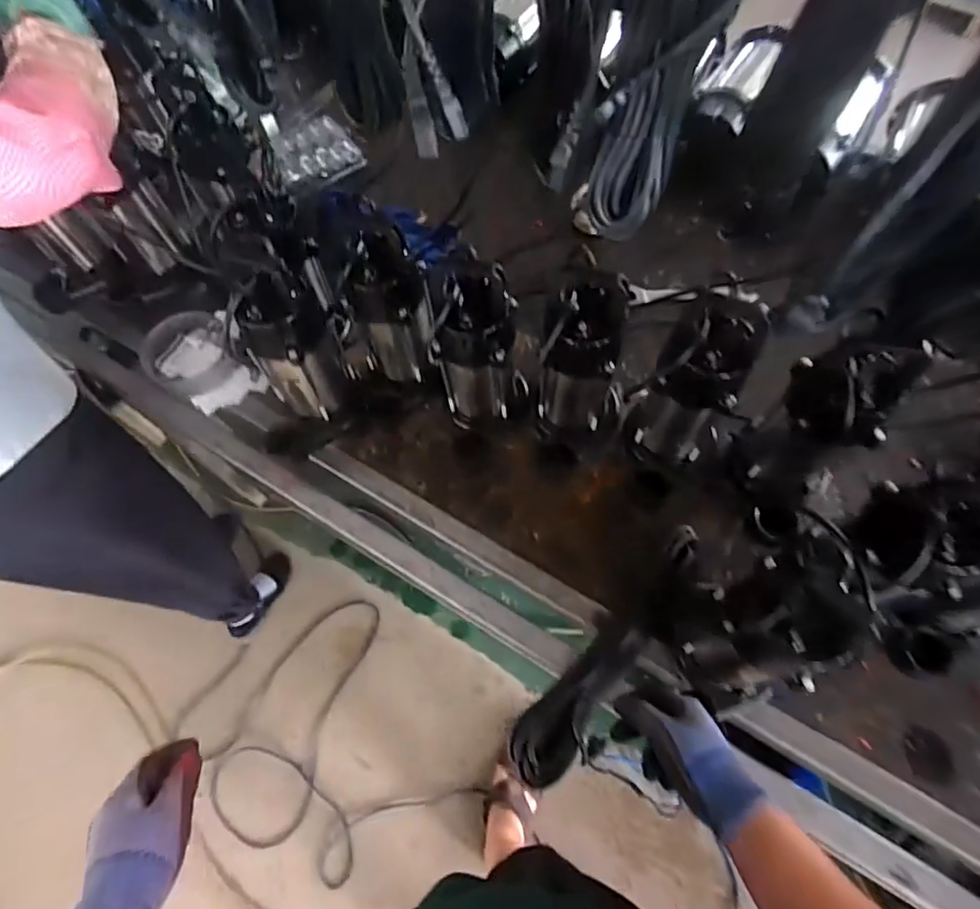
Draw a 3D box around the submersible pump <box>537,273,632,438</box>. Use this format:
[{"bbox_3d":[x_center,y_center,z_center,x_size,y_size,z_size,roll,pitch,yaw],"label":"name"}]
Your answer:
[{"bbox_3d":[0.116,-0.099,0.703,0.105,0.257,0.077,12,67,8],"label":"submersible pump"}]

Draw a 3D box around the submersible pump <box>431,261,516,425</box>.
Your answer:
[{"bbox_3d":[-0.011,-0.121,0.703,0.098,0.234,0.080,16,68,10],"label":"submersible pump"}]

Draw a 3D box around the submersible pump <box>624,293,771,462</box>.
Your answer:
[{"bbox_3d":[0.236,-0.080,0.675,0.106,0.239,0.092,27,70,14],"label":"submersible pump"}]

